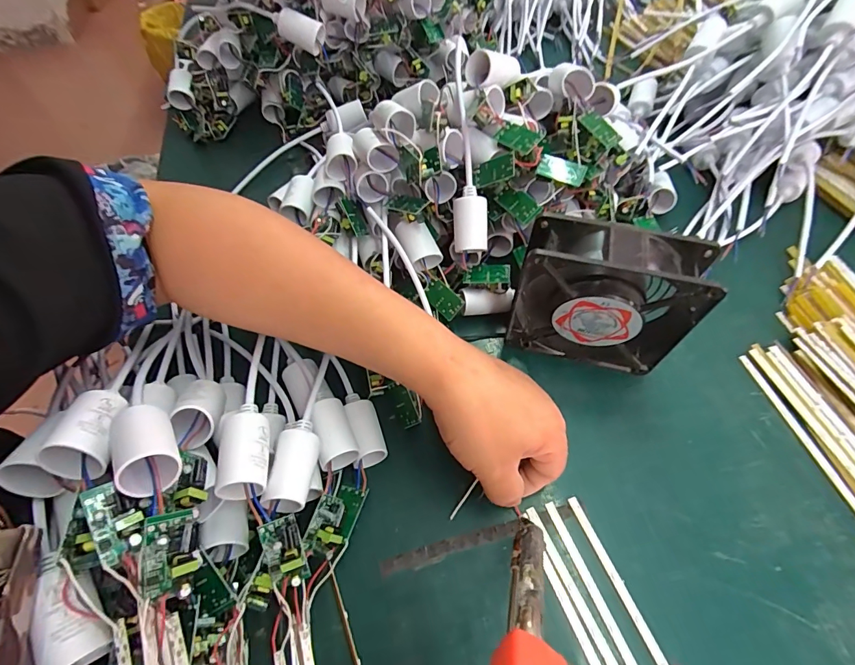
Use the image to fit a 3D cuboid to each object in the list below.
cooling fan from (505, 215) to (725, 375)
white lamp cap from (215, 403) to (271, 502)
[{"bbox_3d":[0.128,-0.022,0.312,0.120,0.120,0.038,14,60,9],"label":"cooling fan"},{"bbox_3d":[-0.107,0.068,0.245,0.028,0.024,0.050,-9,59,-5],"label":"white lamp cap"}]

